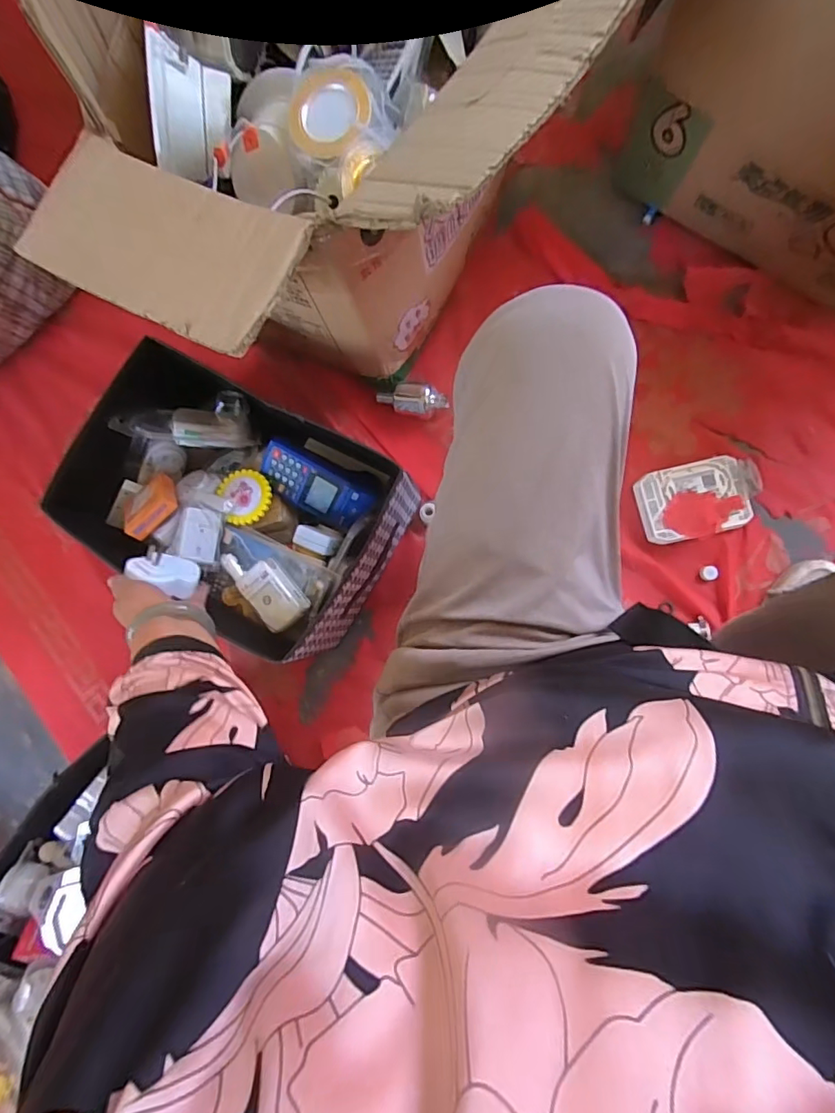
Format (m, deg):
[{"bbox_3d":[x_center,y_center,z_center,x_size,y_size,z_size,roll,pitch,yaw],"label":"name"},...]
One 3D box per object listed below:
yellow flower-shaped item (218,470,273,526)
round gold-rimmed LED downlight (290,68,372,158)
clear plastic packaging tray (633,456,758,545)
[{"bbox_3d":[-0.230,-0.082,0.687,0.066,0.018,0.074,-29,81,2],"label":"yellow flower-shaped item"},{"bbox_3d":[-0.096,-0.483,0.557,0.089,0.019,0.093,1,83,7],"label":"round gold-rimmed LED downlight"},{"bbox_3d":[0.411,-0.084,0.747,0.169,0.027,0.104,-13,84,5],"label":"clear plastic packaging tray"}]

